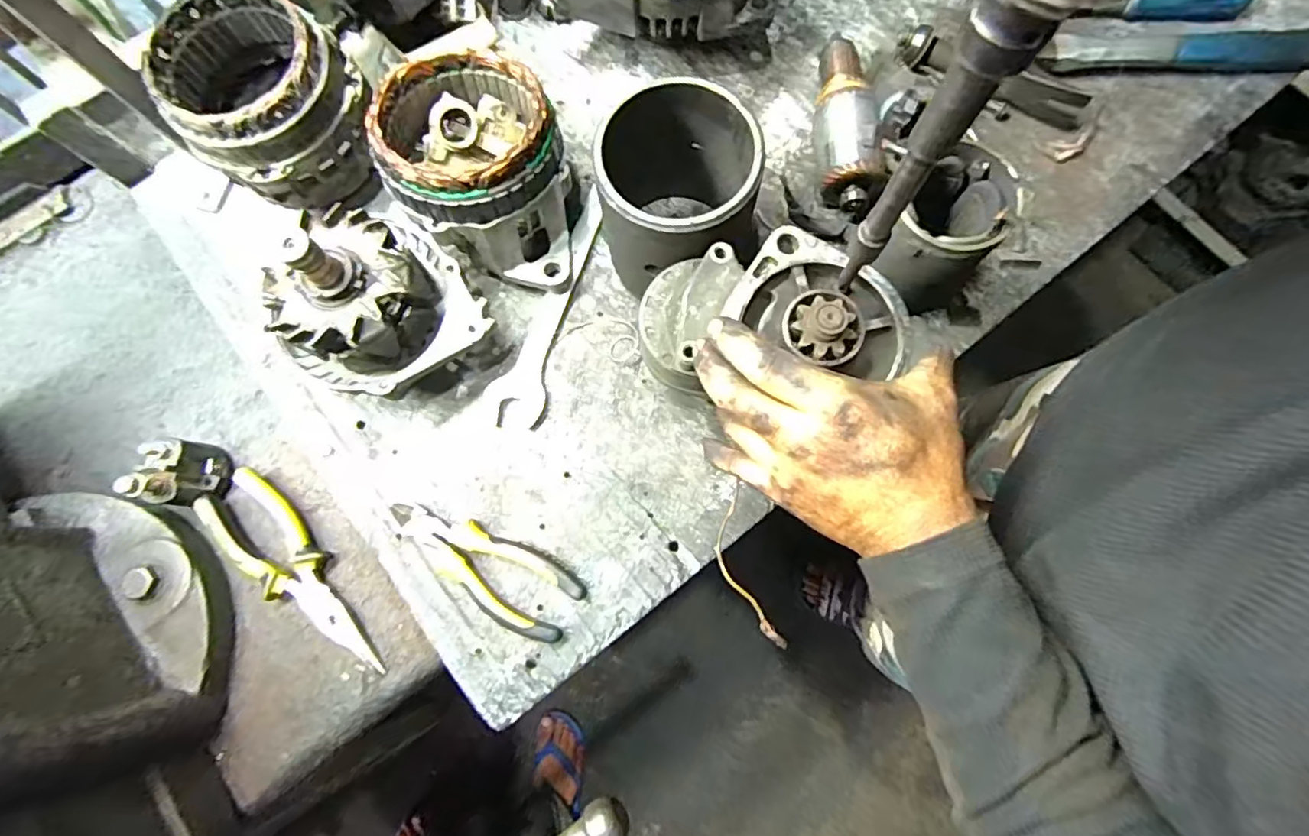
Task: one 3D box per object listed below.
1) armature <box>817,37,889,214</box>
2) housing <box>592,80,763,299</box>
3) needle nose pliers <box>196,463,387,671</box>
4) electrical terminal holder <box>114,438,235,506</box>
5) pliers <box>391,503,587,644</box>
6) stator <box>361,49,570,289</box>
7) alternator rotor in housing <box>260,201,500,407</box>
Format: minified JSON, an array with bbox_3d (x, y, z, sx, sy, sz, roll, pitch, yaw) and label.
[{"bbox_3d":[0.159,-0.248,0.489,0.051,0.055,0.151,-1,77,0],"label":"armature"},{"bbox_3d":[0.011,-0.156,0.434,0.117,0.131,0.110,3,77,1],"label":"housing"},{"bbox_3d":[-0.290,0.128,0.462,0.058,0.018,0.193,-39,80,-8],"label":"needle nose pliers"},{"bbox_3d":[-0.374,0.044,0.468,0.050,0.062,0.054,8,77,2],"label":"electrical terminal holder"},{"bbox_3d":[-0.129,0.108,0.437,0.153,0.020,0.056,30,79,7],"label":"pliers"},{"bbox_3d":[-0.132,-0.191,0.455,0.135,0.112,0.143,6,77,2],"label":"stator"},{"bbox_3d":[-0.206,-0.080,0.427,0.137,0.126,0.127,0,77,1],"label":"alternator rotor in housing"}]

